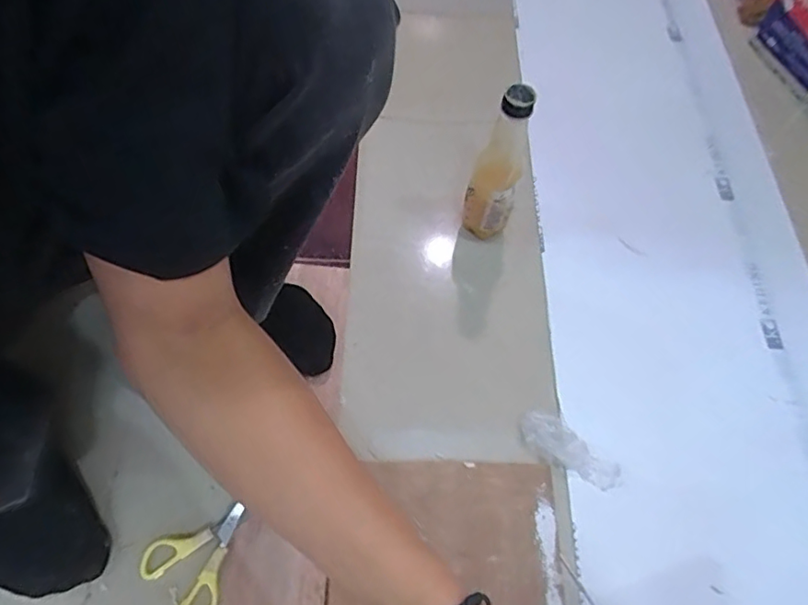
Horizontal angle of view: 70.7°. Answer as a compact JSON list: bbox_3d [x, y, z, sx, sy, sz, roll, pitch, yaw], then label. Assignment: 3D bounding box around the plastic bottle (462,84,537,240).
[{"bbox_3d":[0.098,-0.141,0.607,0.053,0.194,0.054,14,60,5],"label":"plastic bottle"}]

